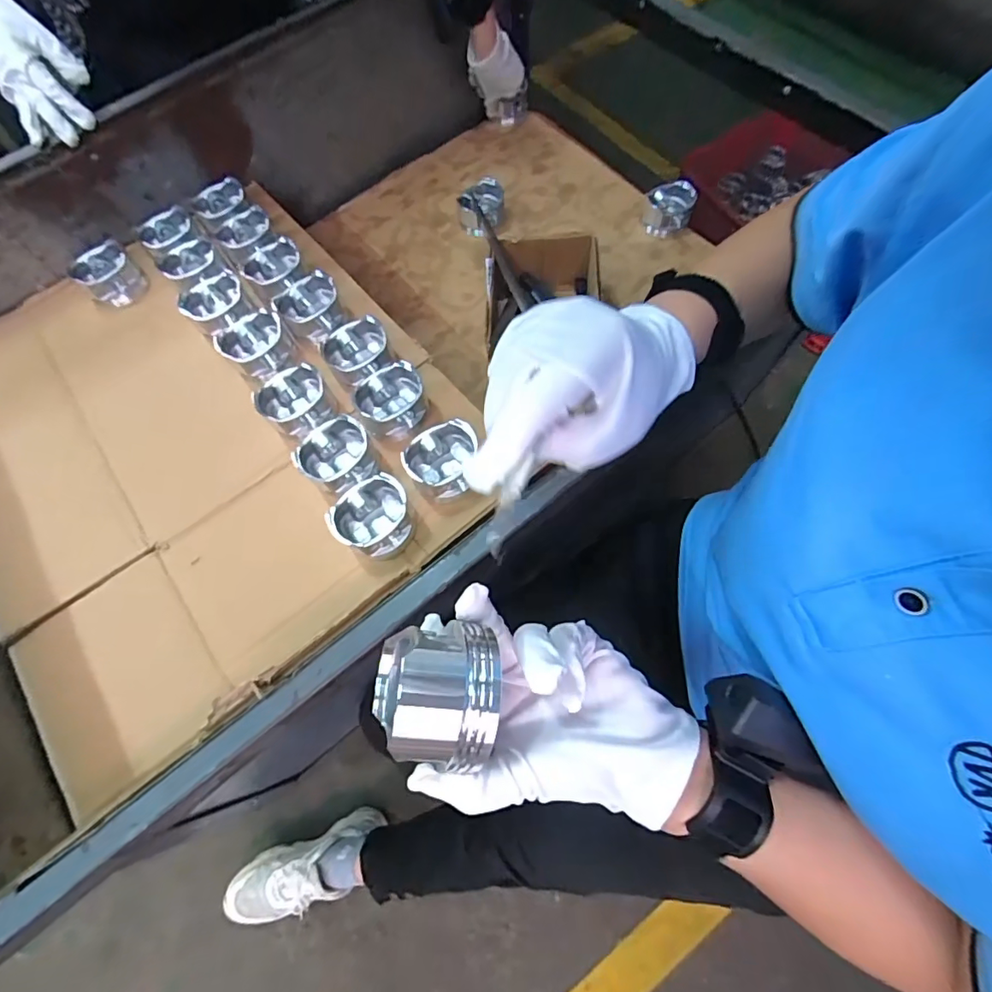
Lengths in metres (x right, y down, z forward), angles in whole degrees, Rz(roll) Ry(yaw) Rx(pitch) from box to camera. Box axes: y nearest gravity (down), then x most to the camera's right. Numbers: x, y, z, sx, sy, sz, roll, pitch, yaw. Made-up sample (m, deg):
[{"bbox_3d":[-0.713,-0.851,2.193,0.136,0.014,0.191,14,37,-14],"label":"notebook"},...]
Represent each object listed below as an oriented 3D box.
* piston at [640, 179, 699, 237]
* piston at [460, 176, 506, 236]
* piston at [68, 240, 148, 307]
[{"bbox_3d":[0.275,-0.457,0.816,0.074,0.057,0.074,14,70,7],"label":"piston"},{"bbox_3d":[-0.024,-0.464,0.829,0.074,0.048,0.080,0,69,2],"label":"piston"},{"bbox_3d":[-0.523,-0.298,0.694,0.070,0.053,0.070,-1,69,1],"label":"piston"}]

